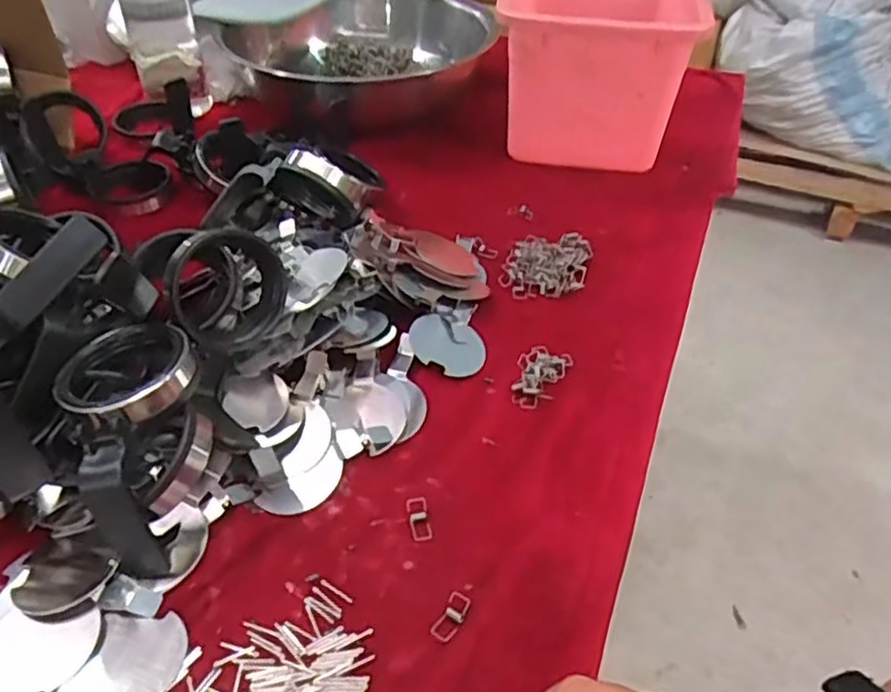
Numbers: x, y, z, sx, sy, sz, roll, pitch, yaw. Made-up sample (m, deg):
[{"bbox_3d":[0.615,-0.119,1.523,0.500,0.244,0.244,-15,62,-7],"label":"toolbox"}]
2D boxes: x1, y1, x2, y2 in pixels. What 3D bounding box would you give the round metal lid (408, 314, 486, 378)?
[{"bbox_3d":[0.002,-0.002,0.489,0.054,0.004,0.049,26,45,-1],"label":"round metal lid"}]

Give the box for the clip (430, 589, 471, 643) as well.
[{"bbox_3d":[0.004,0.134,0.346,0.012,0.006,0.026,25,49,22],"label":"clip"}]

